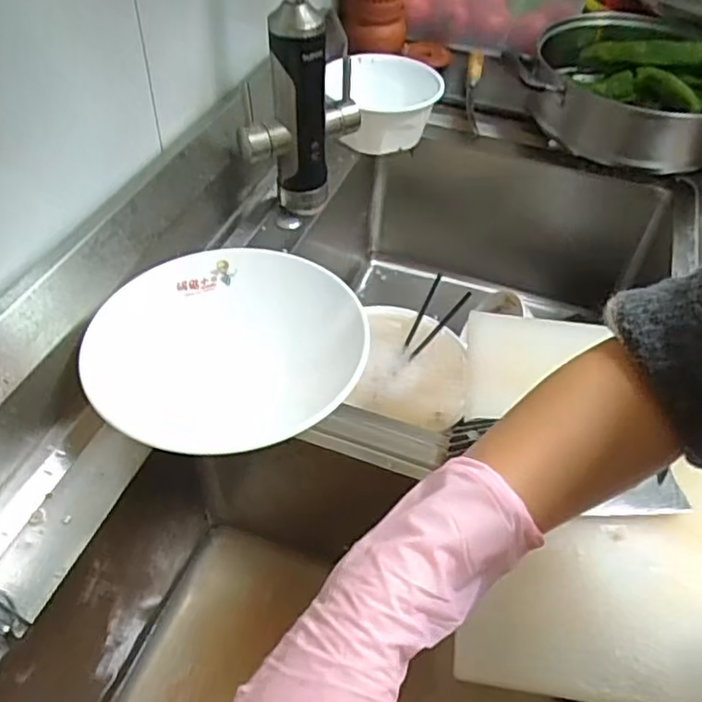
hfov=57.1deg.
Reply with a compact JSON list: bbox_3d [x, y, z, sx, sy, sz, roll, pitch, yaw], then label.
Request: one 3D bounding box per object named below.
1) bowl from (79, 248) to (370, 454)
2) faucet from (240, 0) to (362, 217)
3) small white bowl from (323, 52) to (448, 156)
[{"bbox_3d":[-0.103,-0.008,0.533,0.218,0.047,0.218,2,48,-3],"label":"bowl"},{"bbox_3d":[-0.005,-0.296,0.631,0.184,0.355,0.101,12,48,6],"label":"faucet"},{"bbox_3d":[0.046,-0.349,0.879,0.156,0.085,0.161,2,48,-3],"label":"small white bowl"}]

